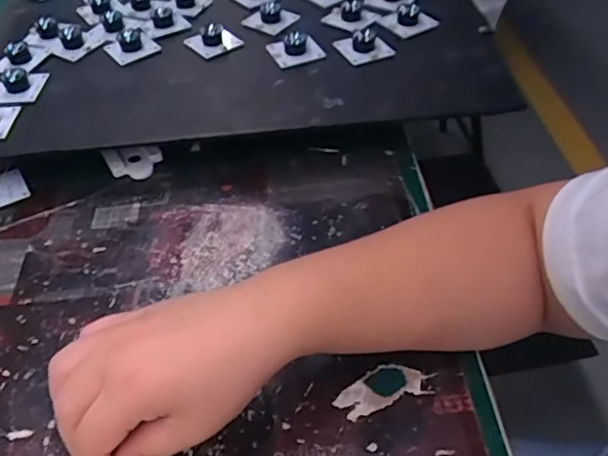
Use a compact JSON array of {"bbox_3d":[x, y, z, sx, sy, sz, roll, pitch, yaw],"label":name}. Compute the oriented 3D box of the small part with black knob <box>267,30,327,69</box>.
[{"bbox_3d":[-0.009,-0.168,0.525,0.041,0.021,0.042,-24,50,-19],"label":"small part with black knob"}]

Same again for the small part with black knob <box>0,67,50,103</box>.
[{"bbox_3d":[-0.253,-0.129,0.503,0.041,0.014,0.045,1,46,3],"label":"small part with black knob"}]

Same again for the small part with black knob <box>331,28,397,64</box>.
[{"bbox_3d":[0.055,-0.168,0.523,0.044,0.018,0.036,-15,47,-12],"label":"small part with black knob"}]

